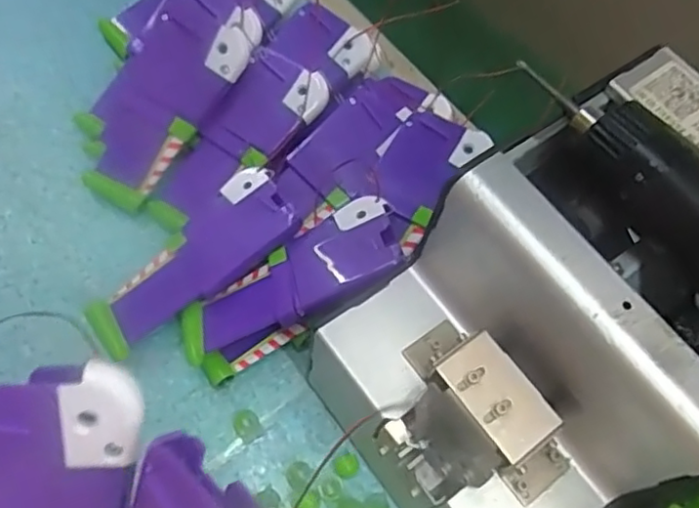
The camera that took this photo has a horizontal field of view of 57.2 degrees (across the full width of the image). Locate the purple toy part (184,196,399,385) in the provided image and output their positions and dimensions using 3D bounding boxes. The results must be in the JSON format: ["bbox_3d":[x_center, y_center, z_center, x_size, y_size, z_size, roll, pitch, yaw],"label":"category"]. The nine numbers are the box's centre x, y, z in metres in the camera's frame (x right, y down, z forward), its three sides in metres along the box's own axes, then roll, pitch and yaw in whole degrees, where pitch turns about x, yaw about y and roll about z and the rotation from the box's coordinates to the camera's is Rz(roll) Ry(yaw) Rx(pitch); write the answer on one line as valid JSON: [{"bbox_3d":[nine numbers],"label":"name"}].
[{"bbox_3d":[-0.028,0.018,0.321,0.117,0.025,0.047,-34,68,4],"label":"purple toy part"}]

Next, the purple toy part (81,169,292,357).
[{"bbox_3d":[-0.083,0.005,0.337,0.119,0.011,0.043,-42,72,-8],"label":"purple toy part"}]

